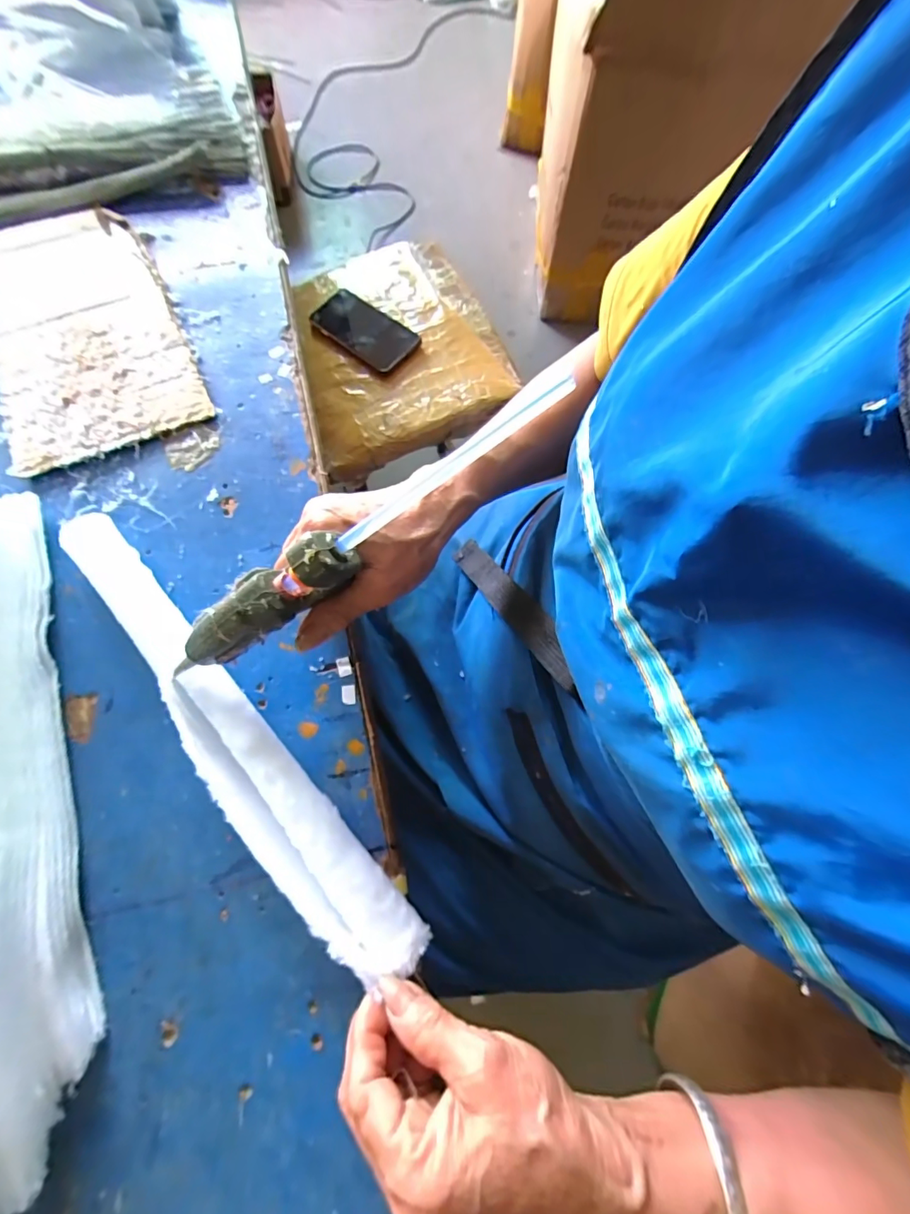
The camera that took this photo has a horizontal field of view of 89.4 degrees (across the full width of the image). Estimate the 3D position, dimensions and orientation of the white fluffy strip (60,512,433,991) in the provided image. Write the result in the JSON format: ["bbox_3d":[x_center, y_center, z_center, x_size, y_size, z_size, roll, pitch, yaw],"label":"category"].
[{"bbox_3d":[-0.140,0.066,0.273,0.041,0.023,0.331,-40,75,-14],"label":"white fluffy strip"}]

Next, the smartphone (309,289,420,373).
[{"bbox_3d":[-0.135,-0.410,0.677,0.179,0.011,0.083,37,79,15],"label":"smartphone"}]

